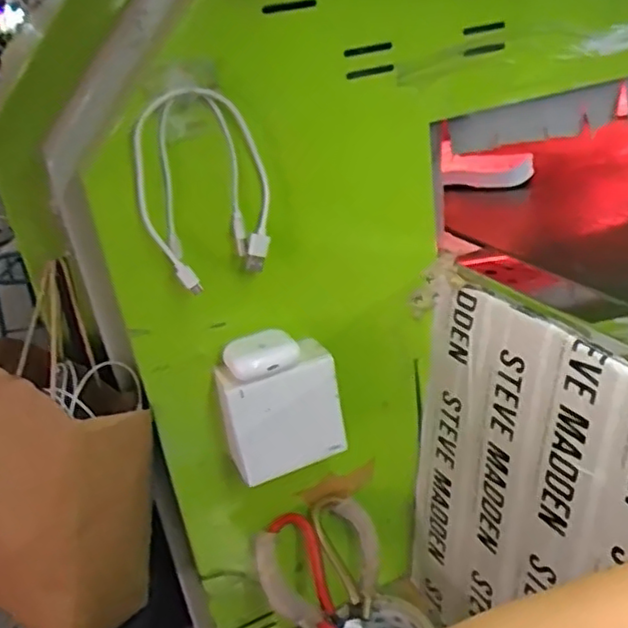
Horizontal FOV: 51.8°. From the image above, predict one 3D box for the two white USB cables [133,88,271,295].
[{"bbox_3d":[-0.072,-0.086,0.442,0.100,0.130,0.021,-32,27,-24],"label":"two white USB cables"}]

